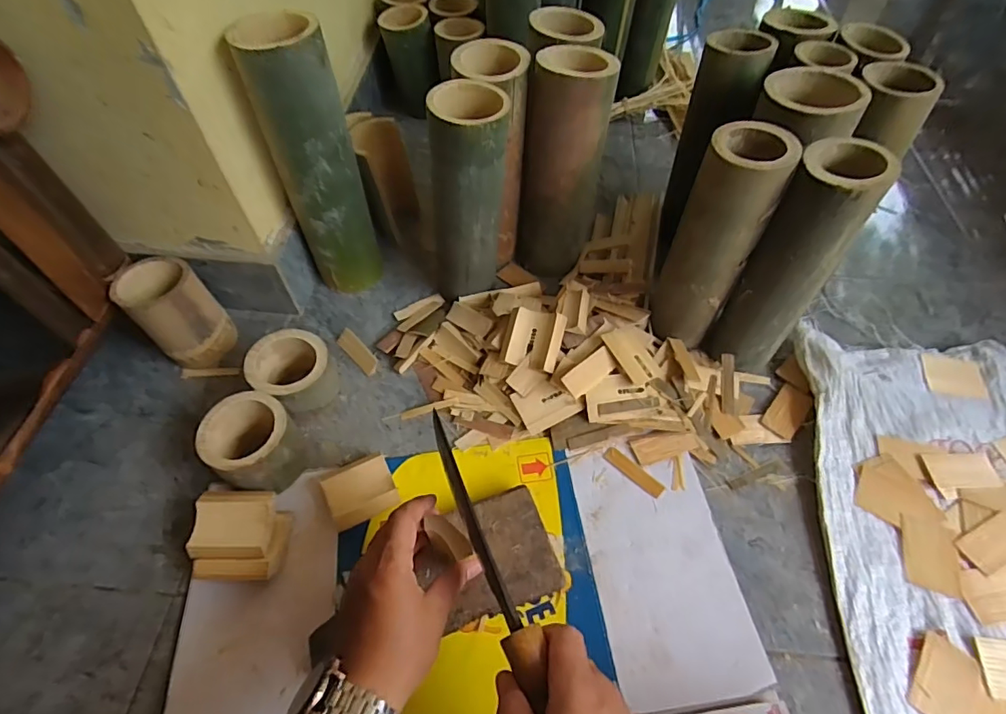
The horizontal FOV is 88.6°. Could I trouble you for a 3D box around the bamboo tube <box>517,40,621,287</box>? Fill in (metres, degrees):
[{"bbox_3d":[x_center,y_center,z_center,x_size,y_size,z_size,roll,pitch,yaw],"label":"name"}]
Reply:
[{"bbox_3d":[0.074,-0.235,0.668,0.102,0.273,0.091,6,54,4],"label":"bamboo tube"}]

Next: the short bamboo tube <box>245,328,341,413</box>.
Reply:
[{"bbox_3d":[-0.245,0.026,0.611,0.084,0.081,0.085,0,54,0],"label":"short bamboo tube"}]

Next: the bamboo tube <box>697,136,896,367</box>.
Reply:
[{"bbox_3d":[0.313,-0.093,0.569,0.079,0.267,0.089,36,63,23],"label":"bamboo tube"}]

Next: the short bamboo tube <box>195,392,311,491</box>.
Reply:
[{"bbox_3d":[-0.269,0.097,0.563,0.093,0.078,0.088,0,54,0],"label":"short bamboo tube"}]

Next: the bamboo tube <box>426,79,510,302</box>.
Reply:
[{"bbox_3d":[-0.041,-0.187,0.625,0.095,0.255,0.079,3,56,3],"label":"bamboo tube"}]

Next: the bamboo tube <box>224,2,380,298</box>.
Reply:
[{"bbox_3d":[-0.223,-0.222,0.638,0.095,0.325,0.084,-19,56,-13],"label":"bamboo tube"}]

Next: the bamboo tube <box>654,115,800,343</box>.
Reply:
[{"bbox_3d":[0.232,-0.120,0.572,0.076,0.247,0.070,32,62,20],"label":"bamboo tube"}]

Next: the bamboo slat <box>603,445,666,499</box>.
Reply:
[{"bbox_3d":[0.146,0.129,0.578,0.074,0.004,0.018,38,63,24],"label":"bamboo slat"}]

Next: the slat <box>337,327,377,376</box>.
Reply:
[{"bbox_3d":[-0.189,-0.006,0.672,0.024,0.004,0.073,-44,71,-12],"label":"slat"}]

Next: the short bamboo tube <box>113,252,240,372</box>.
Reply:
[{"bbox_3d":[-0.402,-0.055,0.644,0.087,0.120,0.096,-37,62,-23],"label":"short bamboo tube"}]

